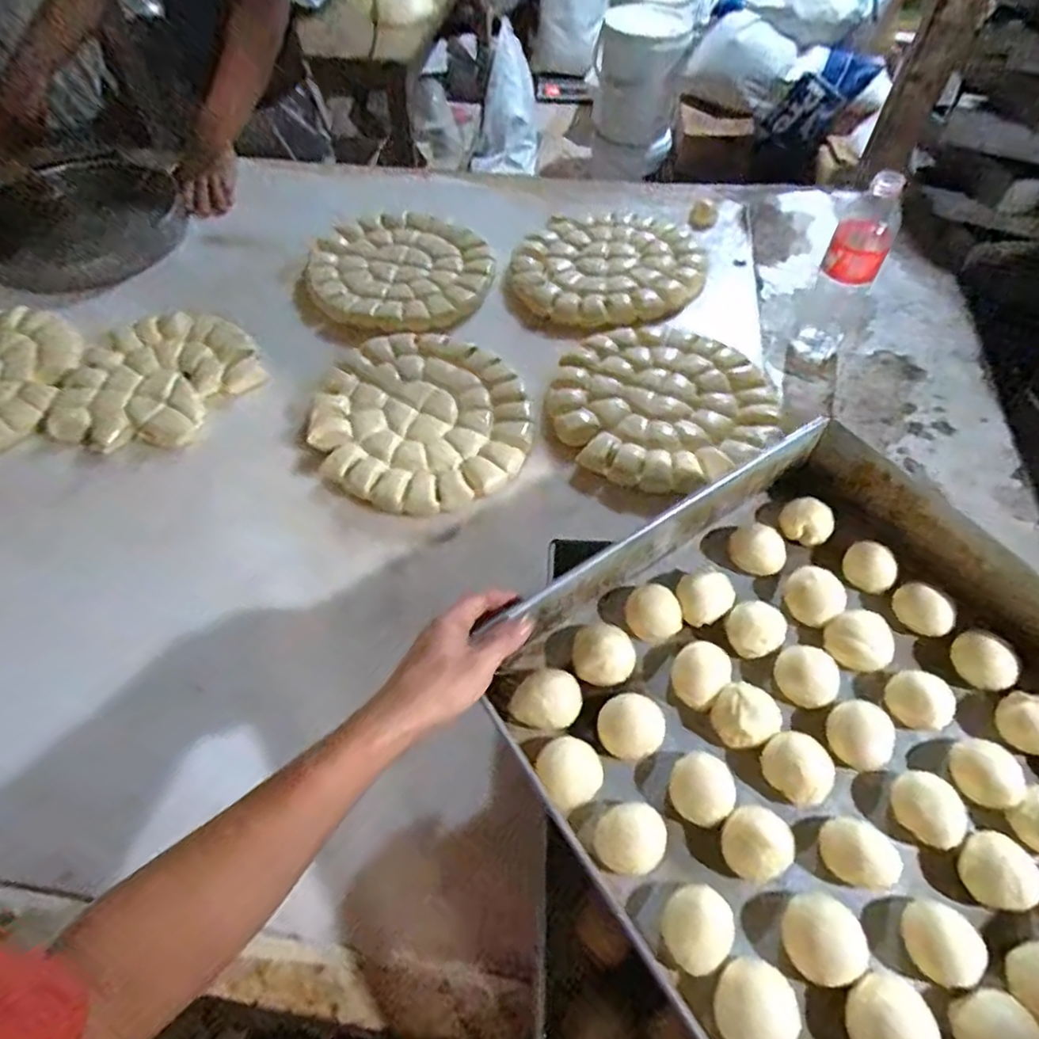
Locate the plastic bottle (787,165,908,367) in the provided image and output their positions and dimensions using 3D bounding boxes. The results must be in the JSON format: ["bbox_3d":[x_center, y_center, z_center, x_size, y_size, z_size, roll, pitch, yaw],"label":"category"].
[{"bbox_3d":[0.409,-0.308,0.753,0.061,0.215,0.073,27,60,18],"label":"plastic bottle"}]

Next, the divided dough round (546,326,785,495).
[{"bbox_3d":[0.171,-0.149,0.758,0.258,0.024,0.262,0,55,0],"label":"divided dough round"}]

